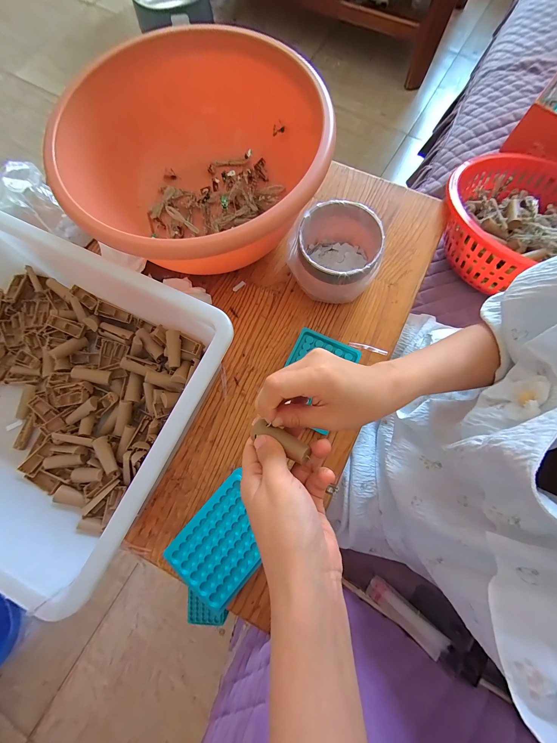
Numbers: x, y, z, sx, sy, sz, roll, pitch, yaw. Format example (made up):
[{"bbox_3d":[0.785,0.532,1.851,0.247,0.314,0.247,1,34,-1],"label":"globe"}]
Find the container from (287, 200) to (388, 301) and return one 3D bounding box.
[{"bbox_3d":[0.078,-0.169,0.414,0.122,0.088,0.114,0,75,1],"label":"container"}]

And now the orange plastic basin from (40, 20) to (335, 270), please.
[{"bbox_3d":[-0.104,-0.279,0.413,0.313,0.152,0.344,24,77,7],"label":"orange plastic basin"}]

